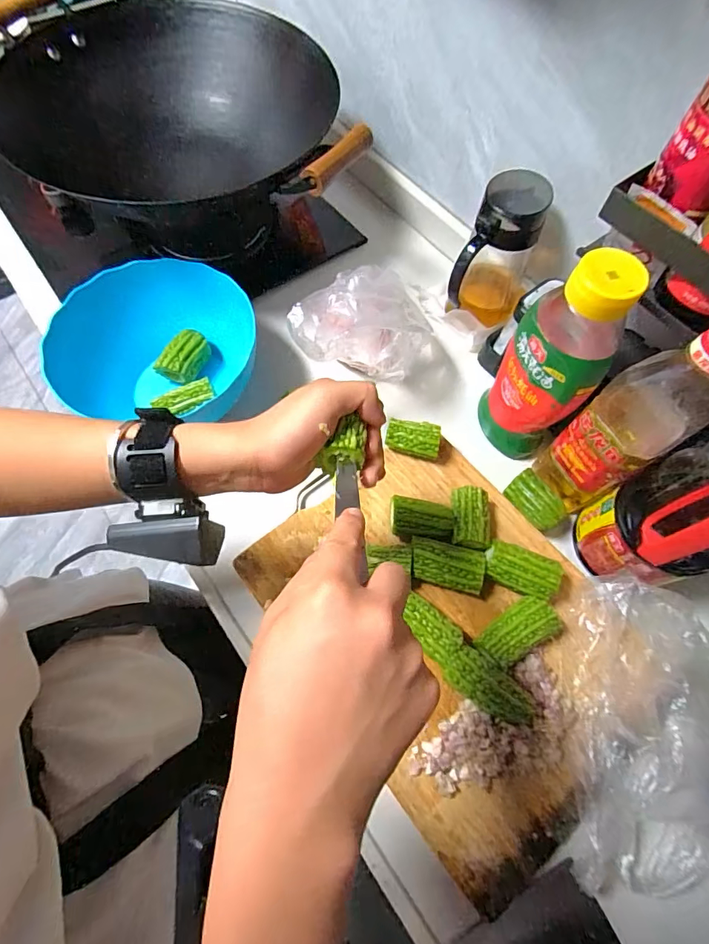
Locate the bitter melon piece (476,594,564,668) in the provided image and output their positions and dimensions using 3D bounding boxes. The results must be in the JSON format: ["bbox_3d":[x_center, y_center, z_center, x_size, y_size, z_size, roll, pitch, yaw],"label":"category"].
[{"bbox_3d":[0.153,0.154,0.417,0.077,0.035,0.042,-28,70,-12],"label":"bitter melon piece"}]

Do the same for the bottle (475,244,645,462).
[{"bbox_3d":[0.187,-0.101,0.436,0.070,0.233,0.071,13,67,4],"label":"bottle"}]

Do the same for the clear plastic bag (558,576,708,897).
[{"bbox_3d":[0.251,0.222,0.385,0.114,0.078,0.242,9,67,2],"label":"clear plastic bag"}]

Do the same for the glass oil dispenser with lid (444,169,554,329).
[{"bbox_3d":[0.168,-0.254,0.533,0.082,0.164,0.078,16,67,6],"label":"glass oil dispenser with lid"}]

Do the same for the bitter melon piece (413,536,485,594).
[{"bbox_3d":[0.090,0.095,0.441,0.071,0.039,0.040,15,67,5],"label":"bitter melon piece"}]

